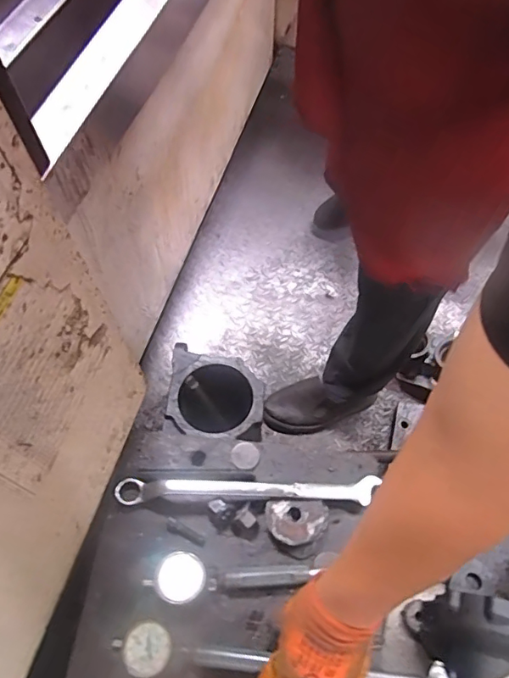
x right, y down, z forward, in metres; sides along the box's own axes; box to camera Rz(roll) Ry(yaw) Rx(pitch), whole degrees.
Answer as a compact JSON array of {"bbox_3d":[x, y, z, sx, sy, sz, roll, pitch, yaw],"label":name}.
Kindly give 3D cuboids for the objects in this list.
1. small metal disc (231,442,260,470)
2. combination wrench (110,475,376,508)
[{"bbox_3d":[-0.013,0.158,0.684,0.036,0.008,0.040,-15,61,-9],"label":"small metal disc"},{"bbox_3d":[-0.012,0.193,0.647,0.330,0.023,0.037,1,60,0],"label":"combination wrench"}]

